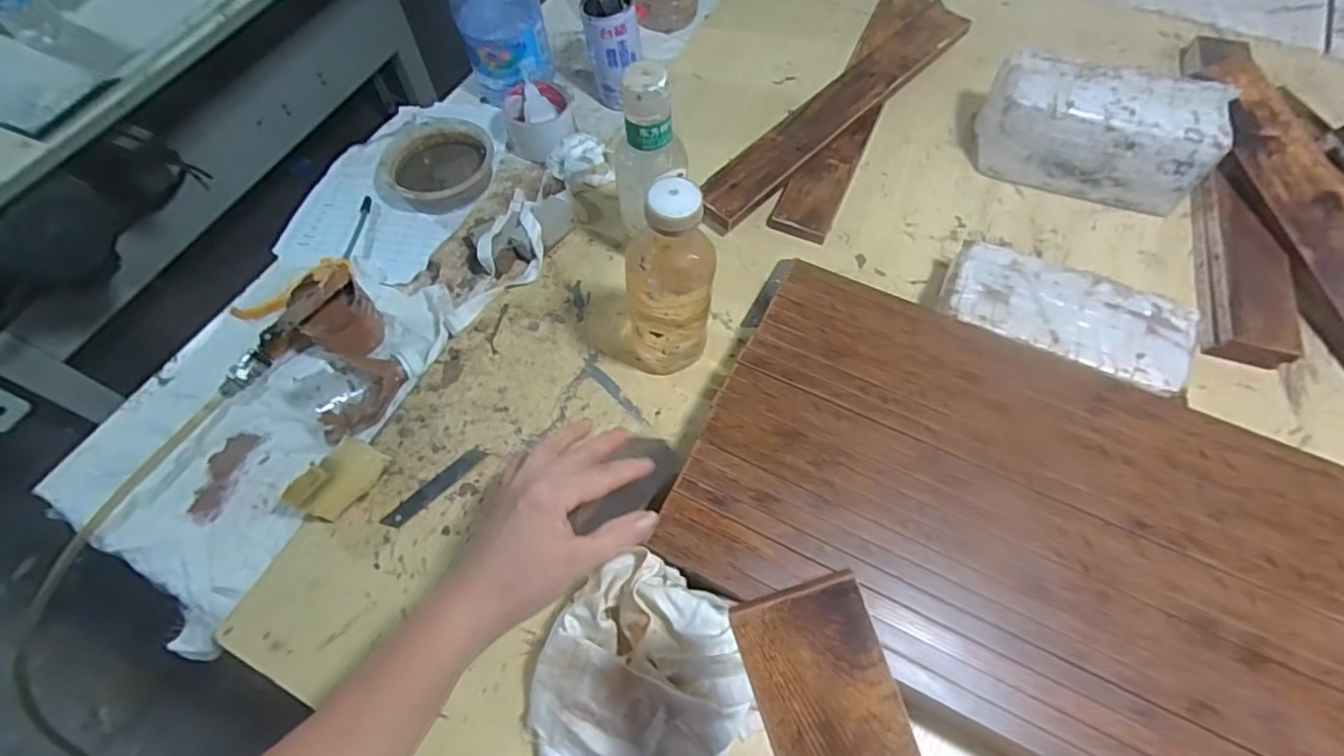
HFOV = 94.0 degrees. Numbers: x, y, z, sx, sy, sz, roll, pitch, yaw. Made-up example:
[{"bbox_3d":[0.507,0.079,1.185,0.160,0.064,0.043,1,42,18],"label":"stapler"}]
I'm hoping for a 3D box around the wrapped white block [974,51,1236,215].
[{"bbox_3d":[0.448,-0.263,0.675,0.219,0.103,0.101,16,63,9],"label":"wrapped white block"}]

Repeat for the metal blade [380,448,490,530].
[{"bbox_3d":[-0.206,0.095,0.546,0.096,0.005,0.019,-41,62,-18],"label":"metal blade"}]

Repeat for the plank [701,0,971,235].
[{"bbox_3d":[0.200,-0.318,0.739,0.458,0.022,0.067,-41,71,-19],"label":"plank"}]

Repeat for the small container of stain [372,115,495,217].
[{"bbox_3d":[-0.278,-0.254,0.728,0.130,0.030,0.136,23,64,12],"label":"small container of stain"}]

